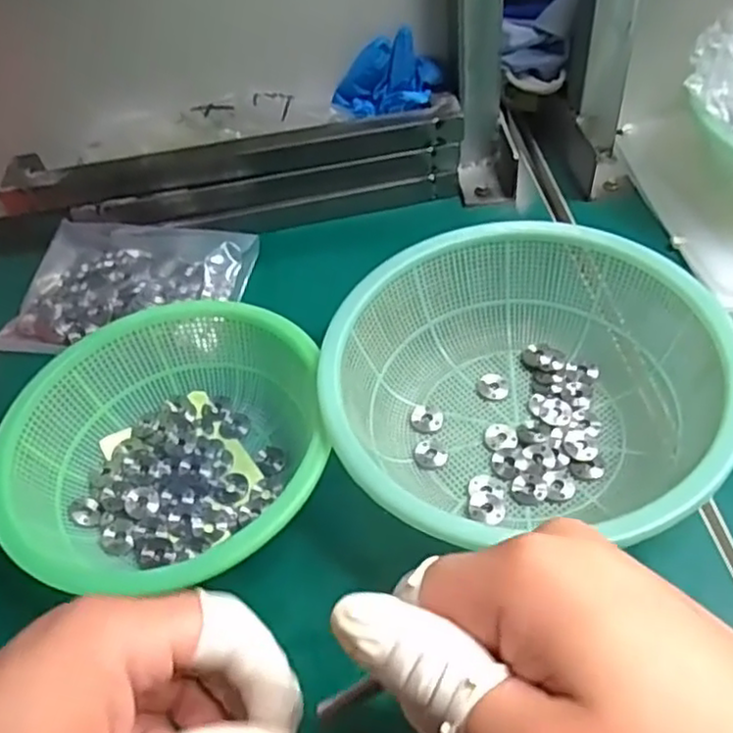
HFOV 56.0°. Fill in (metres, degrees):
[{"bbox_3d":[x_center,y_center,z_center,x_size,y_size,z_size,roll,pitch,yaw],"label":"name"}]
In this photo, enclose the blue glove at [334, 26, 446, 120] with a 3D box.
[{"bbox_3d":[0.014,-0.200,0.475,0.076,0.041,0.037,-5,48,4],"label":"blue glove"}]

